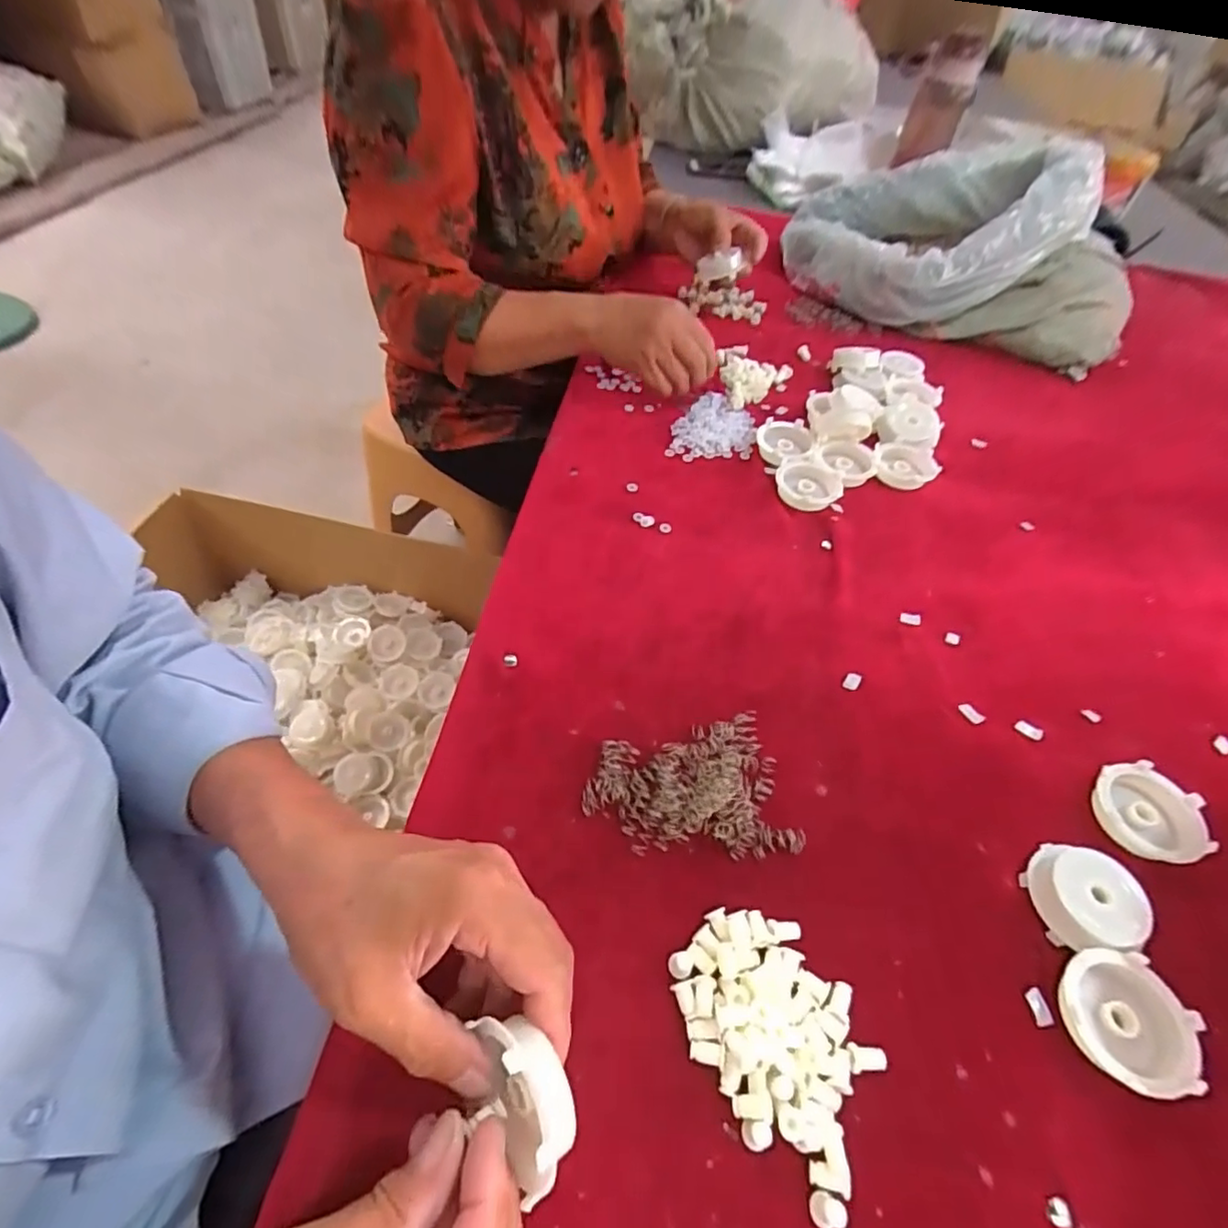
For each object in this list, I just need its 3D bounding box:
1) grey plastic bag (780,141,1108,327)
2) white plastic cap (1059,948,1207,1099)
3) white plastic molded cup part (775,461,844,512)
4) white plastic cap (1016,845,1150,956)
[{"bbox_3d":[0.420,-0.520,0.783,0.307,0.161,0.294,-15,53,-15],"label":"grey plastic bag"},{"bbox_3d":[0.253,0.202,0.293,0.058,0.018,0.057,2,51,-2],"label":"white plastic cap"},{"bbox_3d":[0.178,-0.121,0.543,0.057,0.020,0.057,14,51,8],"label":"white plastic molded cup part"},{"bbox_3d":[0.259,0.155,0.325,0.049,0.022,0.055,2,51,-2],"label":"white plastic cap"}]

